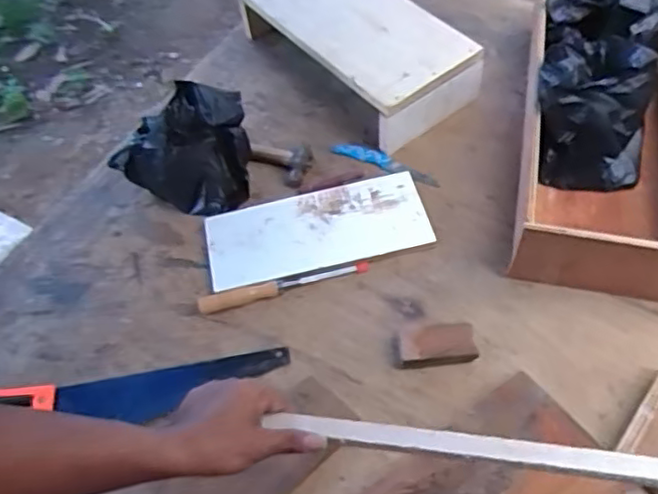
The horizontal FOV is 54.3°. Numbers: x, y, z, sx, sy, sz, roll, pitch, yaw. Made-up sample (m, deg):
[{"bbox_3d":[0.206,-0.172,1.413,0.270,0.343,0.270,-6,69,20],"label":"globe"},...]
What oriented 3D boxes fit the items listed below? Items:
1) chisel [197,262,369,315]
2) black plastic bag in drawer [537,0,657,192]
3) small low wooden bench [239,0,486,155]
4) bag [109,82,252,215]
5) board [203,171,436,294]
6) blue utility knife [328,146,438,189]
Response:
[{"bbox_3d":[-0.063,0.057,0.904,0.241,0.025,0.024,-13,53,-4],"label":"chisel"},{"bbox_3d":[0.398,-0.267,0.939,0.172,0.143,0.345,10,69,13],"label":"black plastic bag in drawer"},{"bbox_3d":[0.037,-0.361,1.113,0.207,0.118,0.433,-31,60,-19],"label":"small low wooden bench"},{"bbox_3d":[-0.212,-0.136,0.957,0.191,0.167,0.098,-14,56,-8],"label":"bag"},{"bbox_3d":[-0.019,-0.023,0.950,0.317,0.021,0.142,-15,54,-5],"label":"board"},{"bbox_3d":[0.088,-0.133,1.024,0.180,0.018,0.030,26,60,22],"label":"blue utility knife"}]

